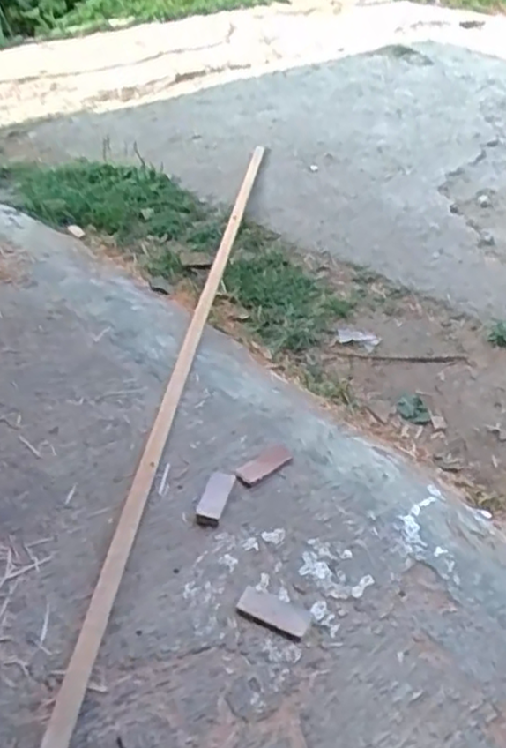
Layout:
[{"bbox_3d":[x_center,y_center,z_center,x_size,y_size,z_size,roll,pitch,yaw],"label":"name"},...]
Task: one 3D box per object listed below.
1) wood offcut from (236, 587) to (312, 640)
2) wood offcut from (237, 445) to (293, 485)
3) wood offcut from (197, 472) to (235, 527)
[{"bbox_3d":[0.022,0.251,0.734,0.076,0.006,0.032,18,44,20],"label":"wood offcut"},{"bbox_3d":[0.017,0.114,0.884,0.080,0.004,0.032,-31,49,-30],"label":"wood offcut"},{"bbox_3d":[-0.045,0.149,0.839,0.030,0.015,0.077,10,42,12],"label":"wood offcut"}]

